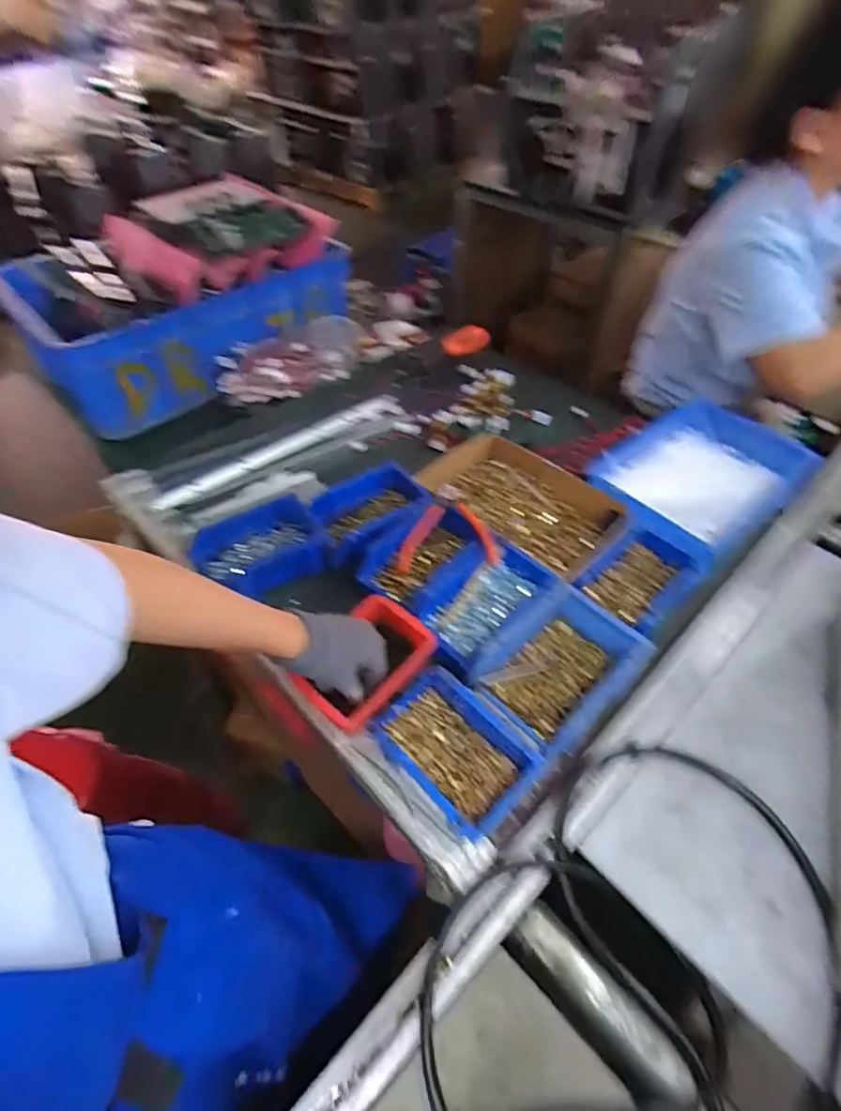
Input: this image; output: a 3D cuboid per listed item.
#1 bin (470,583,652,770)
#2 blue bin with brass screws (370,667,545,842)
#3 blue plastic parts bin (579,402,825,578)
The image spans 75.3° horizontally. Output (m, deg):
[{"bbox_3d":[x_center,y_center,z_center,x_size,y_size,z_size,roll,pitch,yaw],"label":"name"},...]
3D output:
[{"bbox_3d":[0.158,0.140,0.631,0.134,0.101,0.166,34,58,26],"label":"bin"},{"bbox_3d":[0.032,0.201,0.560,0.158,0.065,0.105,36,59,27],"label":"blue bin with brass screws"},{"bbox_3d":[0.420,-0.115,0.840,0.362,0.099,0.223,-33,57,-24],"label":"blue plastic parts bin"}]

